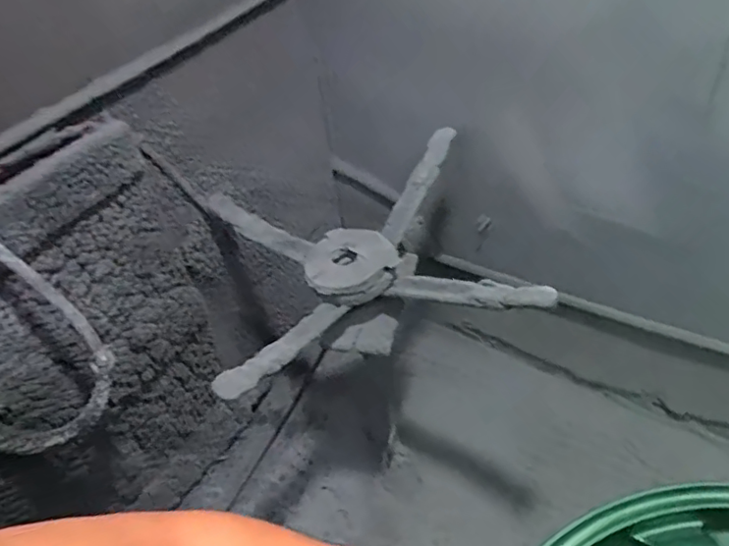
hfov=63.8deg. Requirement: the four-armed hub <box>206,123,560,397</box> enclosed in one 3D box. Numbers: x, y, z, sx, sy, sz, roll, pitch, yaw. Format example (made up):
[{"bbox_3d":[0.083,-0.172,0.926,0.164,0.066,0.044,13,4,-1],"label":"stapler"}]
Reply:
[{"bbox_3d":[-0.029,-0.037,1.091,0.513,0.217,0.547,-8,47,-6],"label":"four-armed hub"}]

